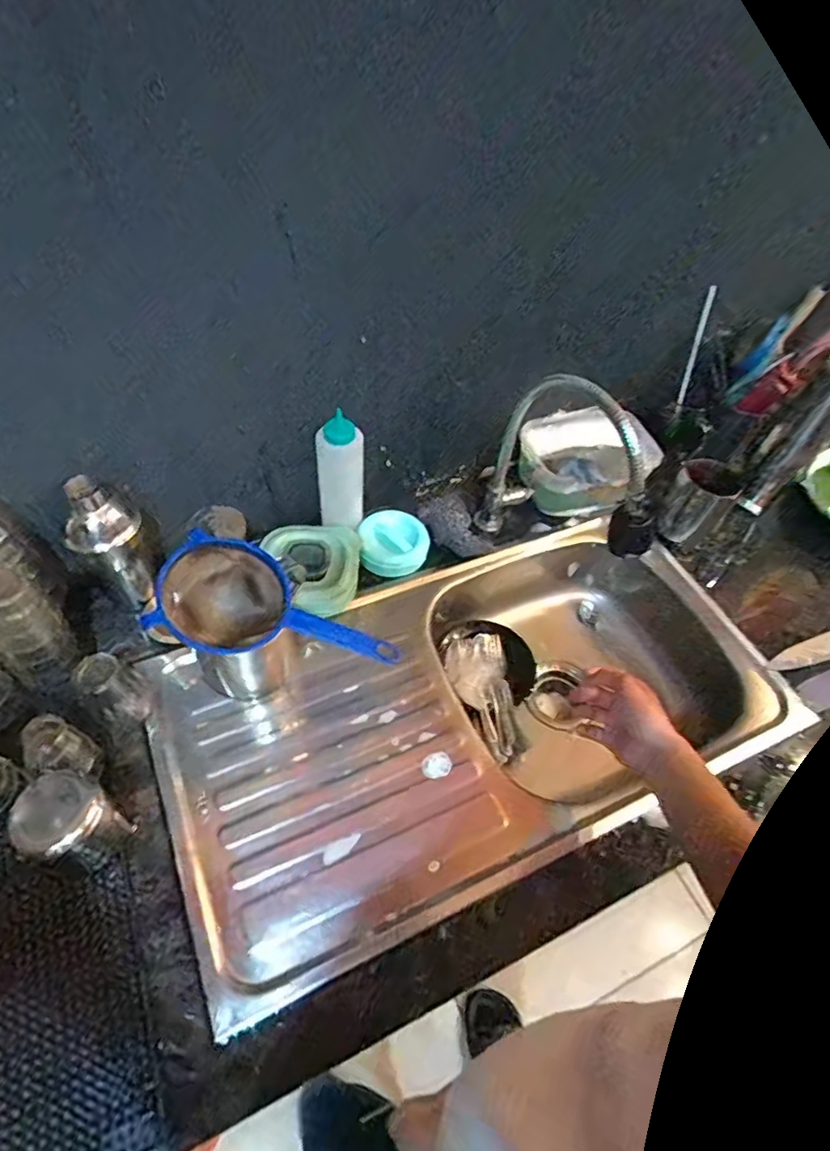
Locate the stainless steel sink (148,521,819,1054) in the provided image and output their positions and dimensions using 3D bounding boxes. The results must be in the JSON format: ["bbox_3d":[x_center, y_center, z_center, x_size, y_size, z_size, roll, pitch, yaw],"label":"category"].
[{"bbox_3d":[0.079,0.185,0.800,0.751,0.147,0.395,-19,57,-18],"label":"stainless steel sink"}]

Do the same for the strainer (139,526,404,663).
[{"bbox_3d":[-0.156,0.064,0.669,0.264,0.082,0.135,26,56,-8],"label":"strainer"}]

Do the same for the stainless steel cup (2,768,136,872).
[{"bbox_3d":[-0.320,0.236,0.568,0.063,0.105,0.069,3,53,-3],"label":"stainless steel cup"}]

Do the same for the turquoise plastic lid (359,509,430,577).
[{"bbox_3d":[-0.029,-0.045,0.860,0.097,0.028,0.097,2,69,-4],"label":"turquoise plastic lid"}]

